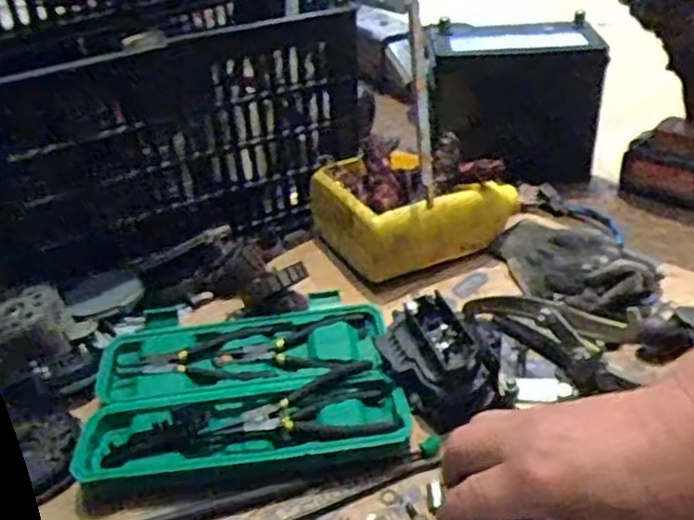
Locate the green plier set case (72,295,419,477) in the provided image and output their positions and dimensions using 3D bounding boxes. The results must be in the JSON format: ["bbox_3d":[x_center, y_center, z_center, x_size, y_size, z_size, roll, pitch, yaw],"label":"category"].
[{"bbox_3d":[-0.102,0.110,0.705,0.287,0.034,0.220,-6,35,-4],"label":"green plier set case"}]

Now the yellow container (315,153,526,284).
[{"bbox_3d":[0.090,-0.067,0.914,0.225,0.094,0.168,-17,37,-19],"label":"yellow container"}]

